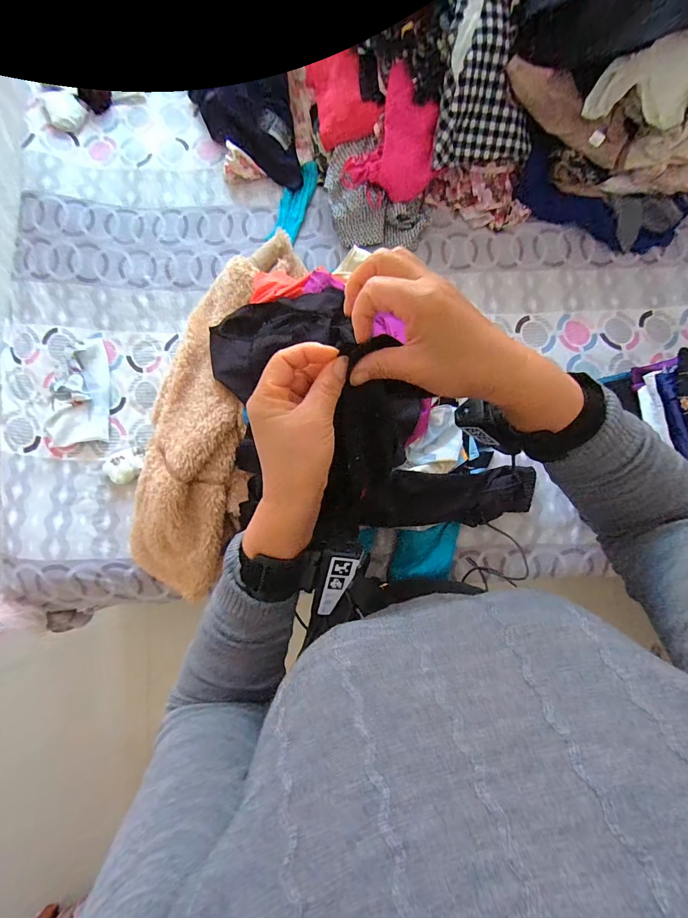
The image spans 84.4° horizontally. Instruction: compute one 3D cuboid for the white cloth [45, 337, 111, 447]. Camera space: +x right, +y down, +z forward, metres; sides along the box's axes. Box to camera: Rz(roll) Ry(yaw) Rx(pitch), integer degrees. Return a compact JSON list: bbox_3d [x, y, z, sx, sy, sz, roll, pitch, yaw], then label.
[{"bbox_3d":[-0.629,-0.161,0.897,0.133,0.041,0.256,-6,79,-1],"label":"white cloth"}]

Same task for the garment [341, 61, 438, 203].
[{"bbox_3d":[0.131,-0.720,0.888,0.184,0.066,0.234,21,113,-27],"label":"garment"}]

